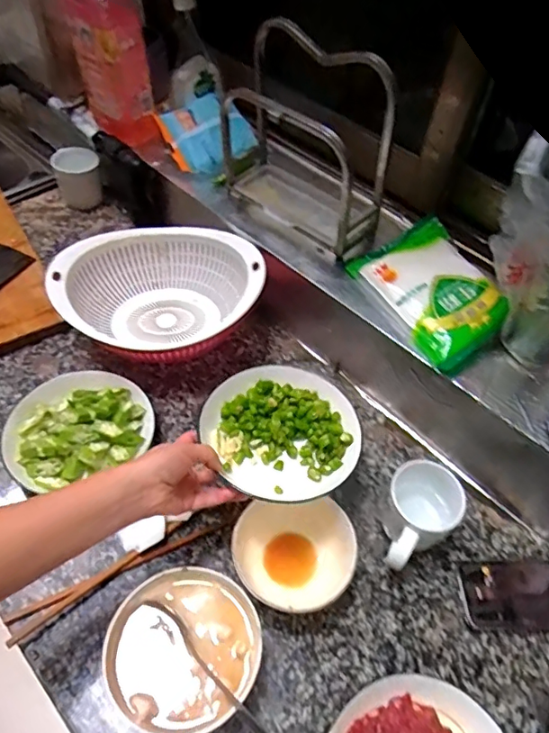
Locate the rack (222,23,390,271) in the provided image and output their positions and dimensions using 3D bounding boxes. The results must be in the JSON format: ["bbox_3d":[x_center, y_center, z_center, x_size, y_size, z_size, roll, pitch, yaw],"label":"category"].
[{"bbox_3d":[0.034,-0.292,0.674,0.240,0.210,0.094,38,58,21],"label":"rack"}]

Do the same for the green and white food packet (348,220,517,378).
[{"bbox_3d":[0.204,-0.101,0.667,0.128,0.046,0.207,-21,58,-20],"label":"green and white food packet"}]

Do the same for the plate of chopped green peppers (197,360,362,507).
[{"bbox_3d":[0.007,0.067,0.590,0.163,0.025,0.161,3,53,-4],"label":"plate of chopped green peppers"}]

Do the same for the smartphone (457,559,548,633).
[{"bbox_3d":[0.278,0.247,0.577,0.145,0.015,0.072,-4,55,-2],"label":"smartphone"}]

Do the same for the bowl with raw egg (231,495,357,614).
[{"bbox_3d":[0.019,0.201,0.563,0.122,0.068,0.114,3,53,-4],"label":"bowl with raw egg"}]

